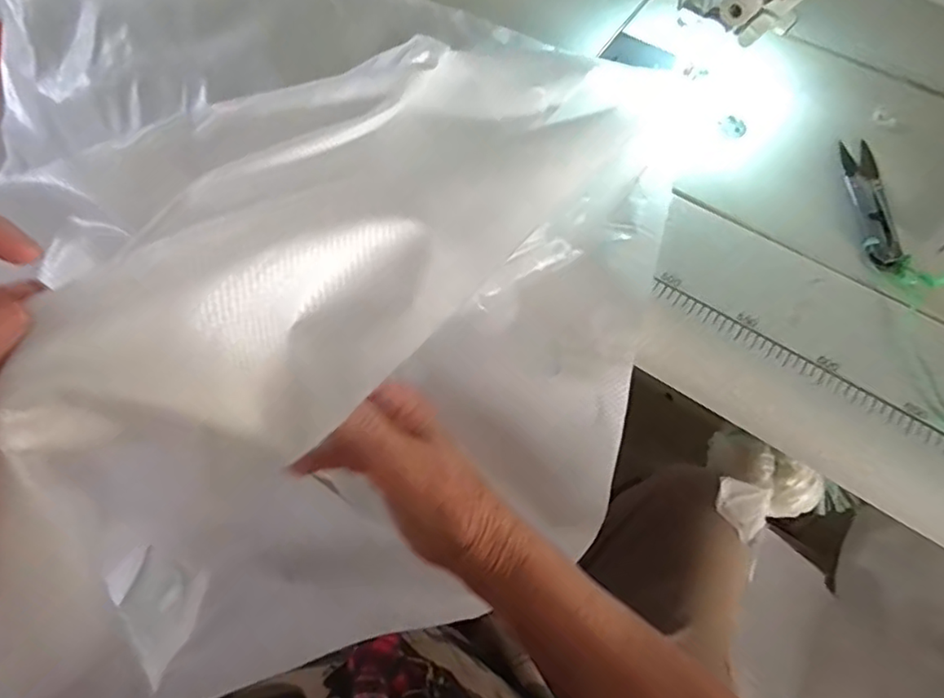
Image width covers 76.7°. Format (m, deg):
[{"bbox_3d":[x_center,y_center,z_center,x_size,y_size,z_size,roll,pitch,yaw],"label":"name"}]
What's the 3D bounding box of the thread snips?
[{"bbox_3d":[0.255,-0.095,0.380,0.022,0.006,0.096,2,65,2],"label":"thread snips"}]

